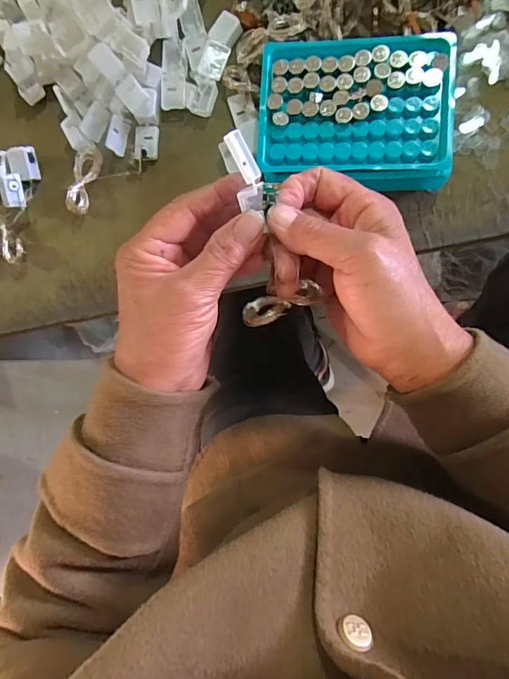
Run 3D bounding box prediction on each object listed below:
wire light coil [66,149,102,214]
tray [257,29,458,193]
[{"bbox_3d":[-0.141,-0.131,0.350,0.017,0.019,0.054,7,93,8],"label":"wire light coil"},{"bbox_3d":[0.072,-0.160,0.309,0.131,0.034,0.098,1,92,8],"label":"tray"}]

